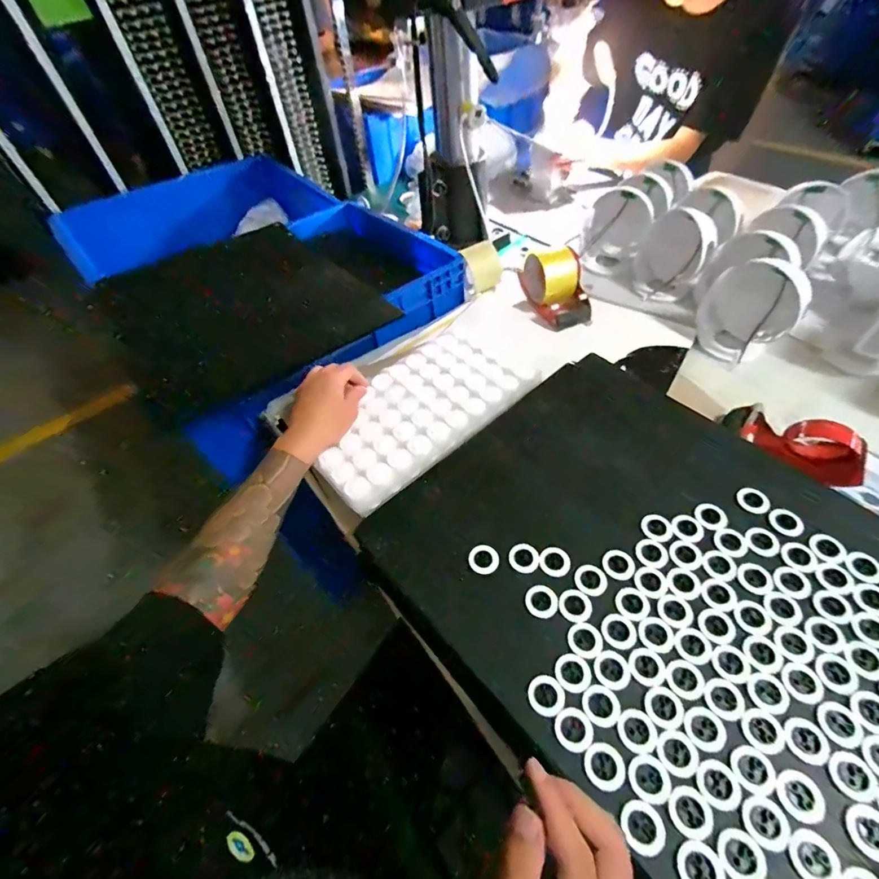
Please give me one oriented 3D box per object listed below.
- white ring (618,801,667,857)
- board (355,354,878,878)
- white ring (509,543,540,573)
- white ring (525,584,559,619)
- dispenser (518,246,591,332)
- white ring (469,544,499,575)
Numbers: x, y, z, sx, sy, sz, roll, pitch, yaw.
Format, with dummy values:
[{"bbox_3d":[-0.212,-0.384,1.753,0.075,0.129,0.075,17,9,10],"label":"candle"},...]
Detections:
[{"bbox_3d":[0.141,0.268,0.297,0.028,0.004,0.028,-3,51,4],"label":"white ring"},{"bbox_3d":[0.213,0.127,0.393,0.387,0.017,0.472,-36,56,-21],"label":"board"},{"bbox_3d":[0.082,0.115,0.419,0.028,0.008,0.028,-3,51,4],"label":"white ring"},{"bbox_3d":[0.093,0.148,0.392,0.029,0.004,0.029,-3,51,4],"label":"white ring"},{"bbox_3d":[0.194,-0.258,0.710,0.082,0.082,0.130,-14,51,-5],"label":"dispenser"},{"bbox_3d":[0.043,0.118,0.421,0.028,0.005,0.029,-3,51,4],"label":"white ring"}]

